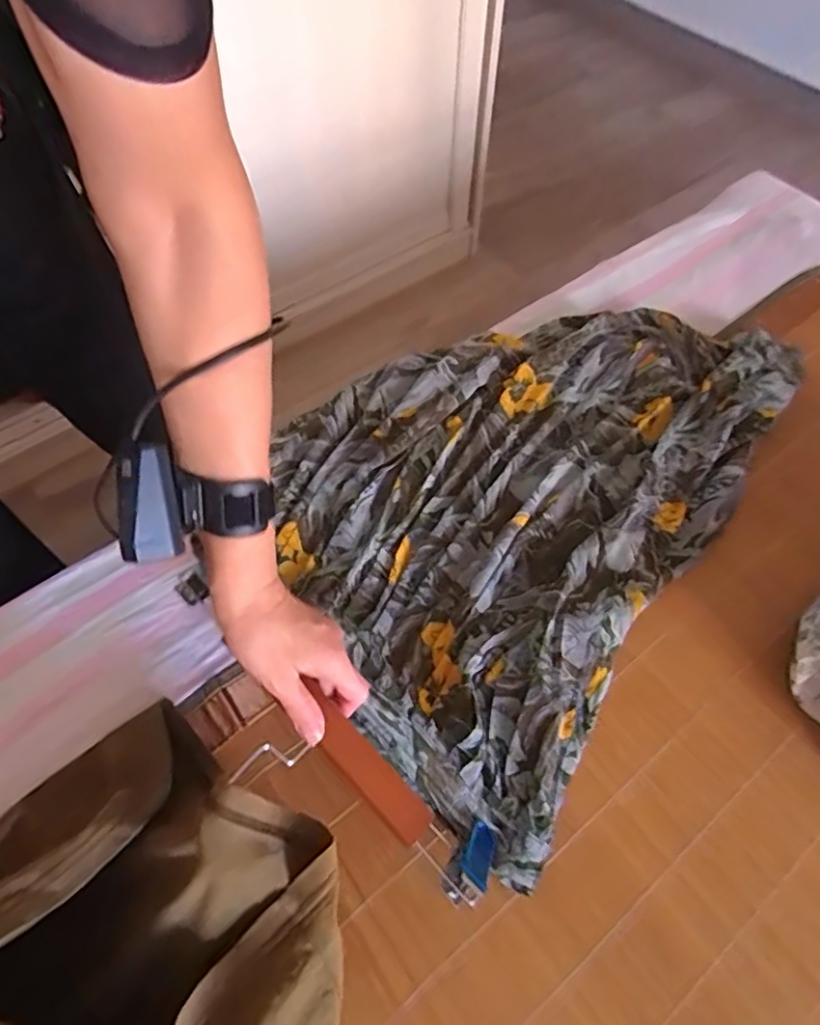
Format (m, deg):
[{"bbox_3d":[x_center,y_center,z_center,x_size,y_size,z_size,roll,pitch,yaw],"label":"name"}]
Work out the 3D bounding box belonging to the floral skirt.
[{"bbox_3d":[0.096,-0.040,0.640,0.406,0.054,0.593,31,62,18],"label":"floral skirt"}]

